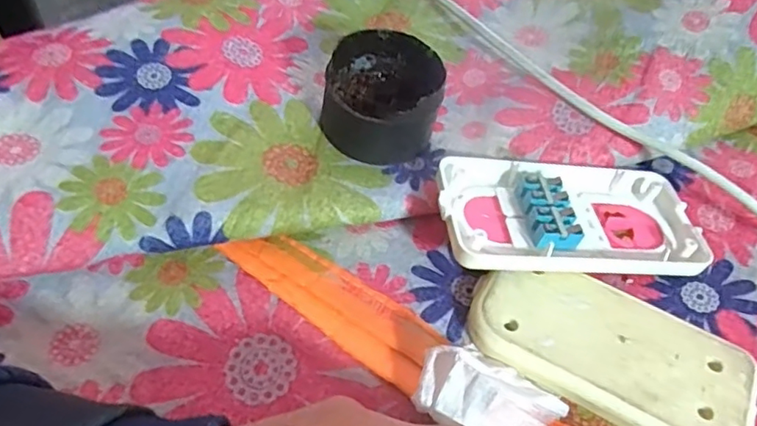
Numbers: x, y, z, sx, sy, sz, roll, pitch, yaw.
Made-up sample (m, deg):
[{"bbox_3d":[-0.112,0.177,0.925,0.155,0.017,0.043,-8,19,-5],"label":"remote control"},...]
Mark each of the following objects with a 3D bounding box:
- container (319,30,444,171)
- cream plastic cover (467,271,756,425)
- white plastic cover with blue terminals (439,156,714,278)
[{"bbox_3d":[0.002,-0.061,0.292,0.056,0.037,0.057,3,49,-4],"label":"container"},{"bbox_3d":[0.096,0.056,0.242,0.112,0.010,0.056,26,51,15],"label":"cream plastic cover"},{"bbox_3d":[0.092,0.001,0.277,0.125,0.020,0.064,0,49,-7],"label":"white plastic cover with blue terminals"}]

